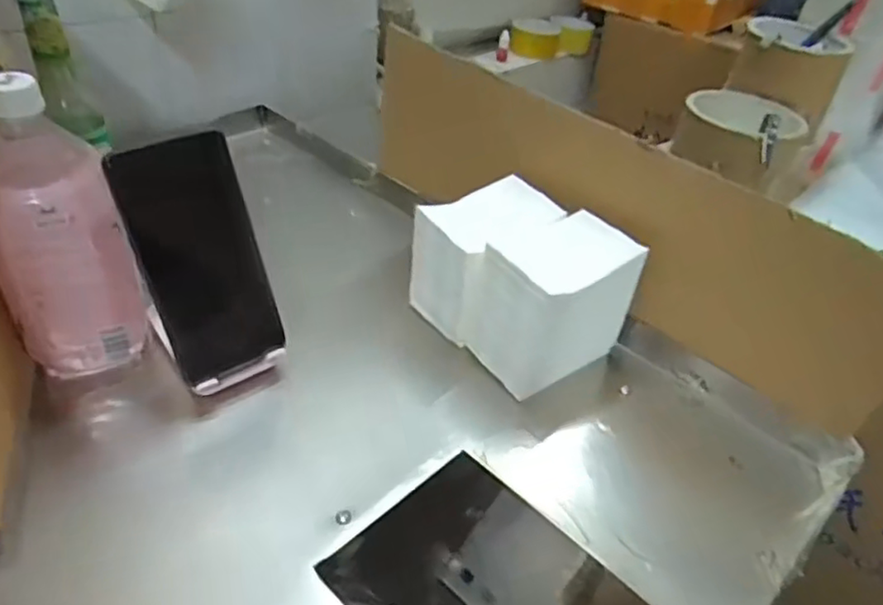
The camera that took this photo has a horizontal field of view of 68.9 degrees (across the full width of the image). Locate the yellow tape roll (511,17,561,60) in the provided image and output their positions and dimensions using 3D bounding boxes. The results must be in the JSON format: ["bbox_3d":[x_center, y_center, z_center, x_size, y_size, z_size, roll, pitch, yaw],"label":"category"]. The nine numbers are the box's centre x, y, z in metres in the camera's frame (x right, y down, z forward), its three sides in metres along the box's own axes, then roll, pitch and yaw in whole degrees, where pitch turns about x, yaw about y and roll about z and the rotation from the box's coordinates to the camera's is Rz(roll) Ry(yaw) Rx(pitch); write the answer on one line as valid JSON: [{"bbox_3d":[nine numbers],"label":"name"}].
[{"bbox_3d":[0.180,-0.512,1.238,0.093,0.054,0.090,8,38,3],"label":"yellow tape roll"}]

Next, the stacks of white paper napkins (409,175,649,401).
[{"bbox_3d":[0.060,-0.011,0.511,0.106,0.113,0.142,-24,47,-33],"label":"stacks of white paper napkins"}]

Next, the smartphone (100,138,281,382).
[{"bbox_3d":[-0.160,-0.027,0.435,0.076,0.160,0.004,-24,26,-29],"label":"smartphone"}]

